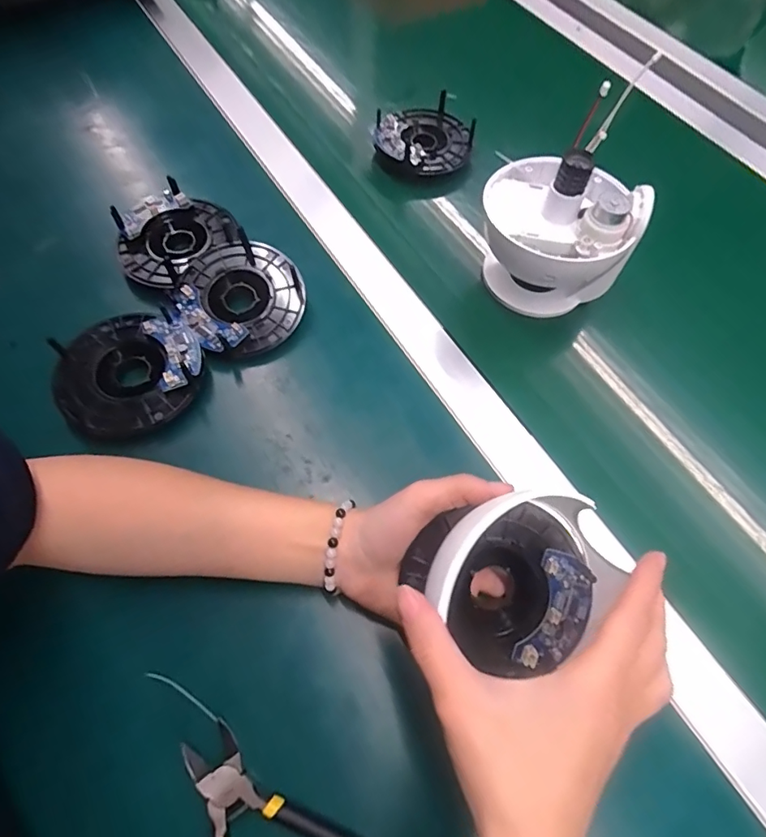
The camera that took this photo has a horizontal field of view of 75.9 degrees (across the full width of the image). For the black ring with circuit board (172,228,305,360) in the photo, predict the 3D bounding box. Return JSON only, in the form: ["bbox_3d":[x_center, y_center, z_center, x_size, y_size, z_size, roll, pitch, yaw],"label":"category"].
[{"bbox_3d":[-0.115,-0.099,0.405,0.094,0.033,0.098,1,63,-1],"label":"black ring with circuit board"}]

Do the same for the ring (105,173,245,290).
[{"bbox_3d":[-0.178,-0.160,0.427,0.098,0.029,0.102,1,63,-1],"label":"ring"}]

